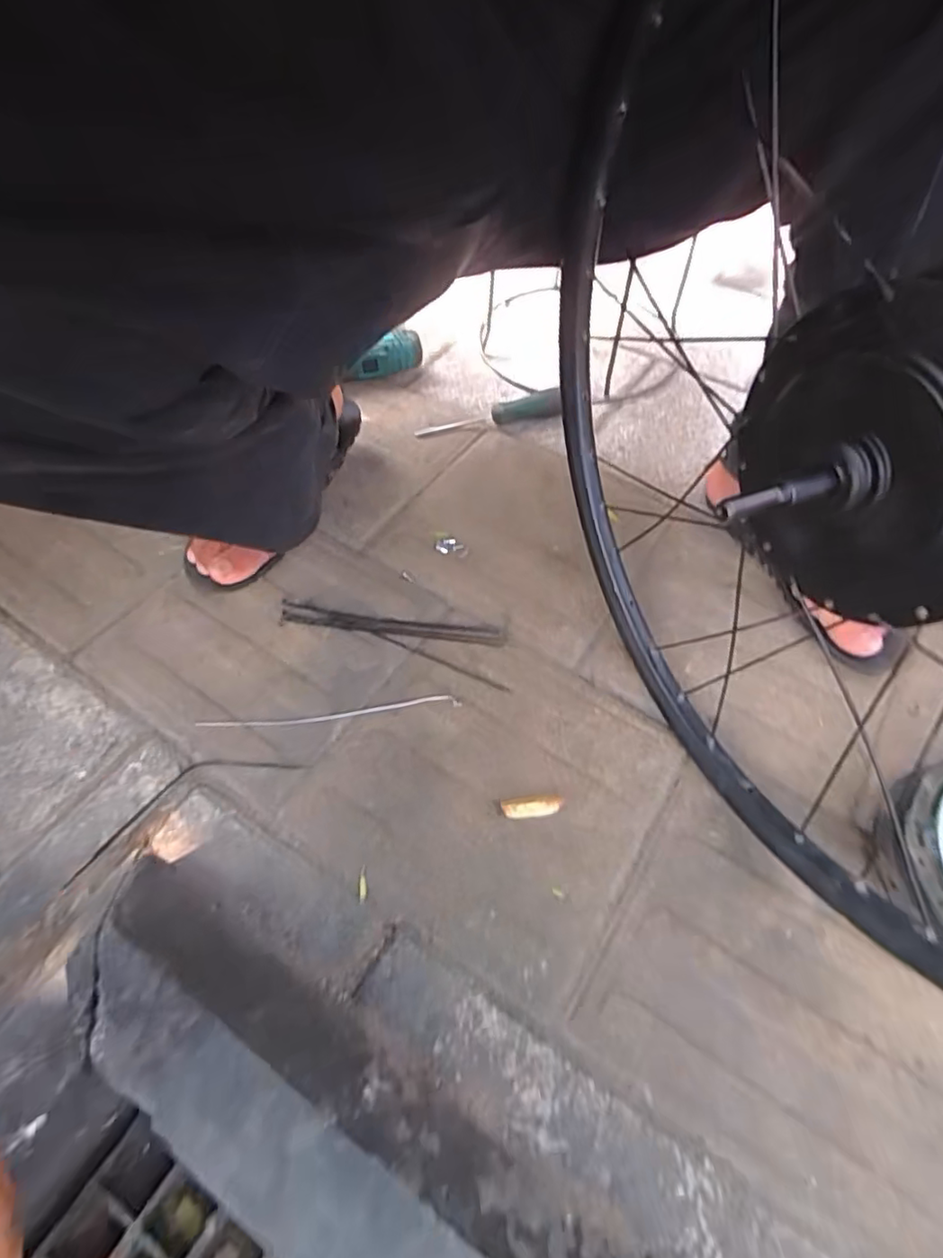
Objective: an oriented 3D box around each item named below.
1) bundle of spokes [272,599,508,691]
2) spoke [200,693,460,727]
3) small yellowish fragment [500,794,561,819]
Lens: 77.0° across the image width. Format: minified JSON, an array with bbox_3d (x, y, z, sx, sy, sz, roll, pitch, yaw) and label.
[{"bbox_3d":[-0.070,0.000,0.552,0.218,0.010,0.060,15,58,8],"label":"bundle of spokes"},{"bbox_3d":[-0.120,0.071,0.505,0.219,0.005,0.012,-5,66,-7],"label":"spoke"},{"bbox_3d":[0.047,0.139,0.464,0.046,0.011,0.016,-3,57,-3],"label":"small yellowish fragment"}]

